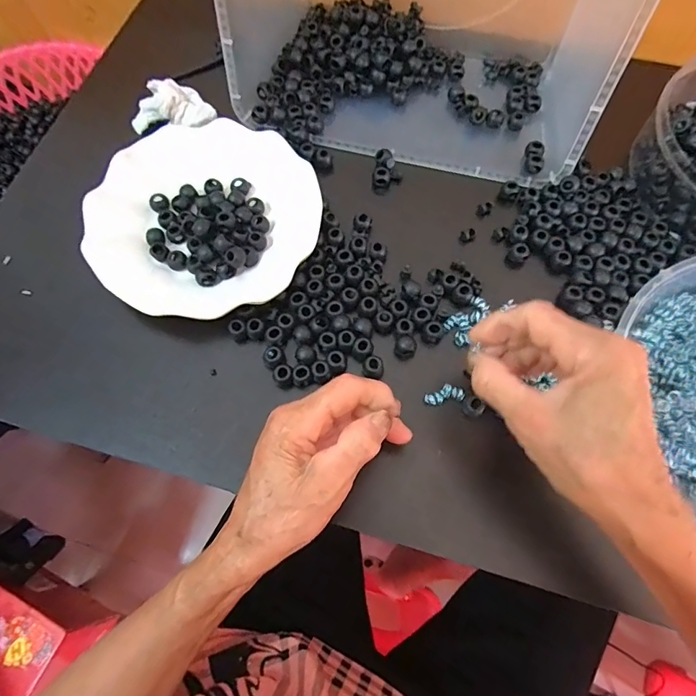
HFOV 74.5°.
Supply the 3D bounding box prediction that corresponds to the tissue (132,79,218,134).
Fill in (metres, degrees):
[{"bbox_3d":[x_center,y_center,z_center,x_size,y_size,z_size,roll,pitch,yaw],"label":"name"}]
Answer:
[{"bbox_3d":[-0.159,-0.212,0.406,0.066,0.034,0.050,-30,71,-10],"label":"tissue"}]

